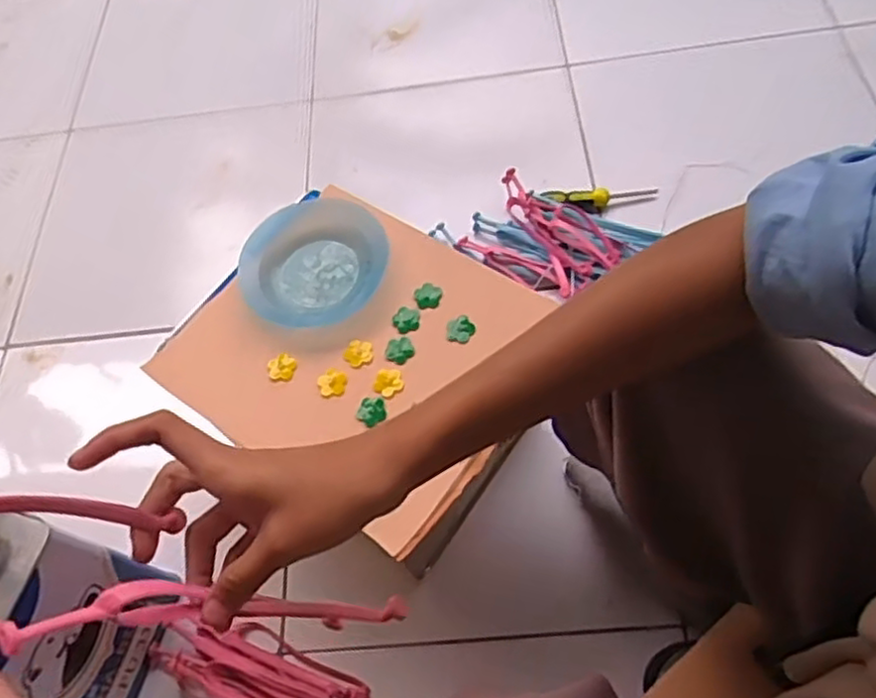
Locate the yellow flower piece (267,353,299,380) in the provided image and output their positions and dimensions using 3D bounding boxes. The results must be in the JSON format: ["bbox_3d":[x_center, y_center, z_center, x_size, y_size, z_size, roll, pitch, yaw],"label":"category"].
[{"bbox_3d":[-0.128,0.015,0.574,0.023,0.004,0.022,1,79,-5],"label":"yellow flower piece"}]

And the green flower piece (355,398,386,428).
[{"bbox_3d":[-0.051,0.049,0.549,0.024,0.005,0.023,-3,62,6],"label":"green flower piece"}]

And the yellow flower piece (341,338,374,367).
[{"bbox_3d":[-0.066,0.003,0.573,0.025,0.007,0.022,-11,61,1],"label":"yellow flower piece"}]

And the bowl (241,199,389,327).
[{"bbox_3d":[-0.106,-0.073,0.594,0.127,0.035,0.113,-37,64,-12],"label":"bowl"}]

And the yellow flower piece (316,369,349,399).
[{"bbox_3d":[-0.085,0.028,0.565,0.024,0.006,0.023,-3,62,6],"label":"yellow flower piece"}]

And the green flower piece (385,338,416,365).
[{"bbox_3d":[-0.031,0.001,0.571,0.023,0.006,0.023,-3,62,6],"label":"green flower piece"}]

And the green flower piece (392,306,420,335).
[{"bbox_3d":[-0.027,-0.025,0.582,0.023,0.004,0.025,-3,62,6],"label":"green flower piece"}]

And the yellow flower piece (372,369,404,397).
[{"bbox_3d":[-0.039,0.027,0.558,0.024,0.004,0.024,-3,62,6],"label":"yellow flower piece"}]

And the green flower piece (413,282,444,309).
[{"bbox_3d":[-0.008,-0.044,0.589,0.023,0.004,0.023,-1,79,7],"label":"green flower piece"}]

